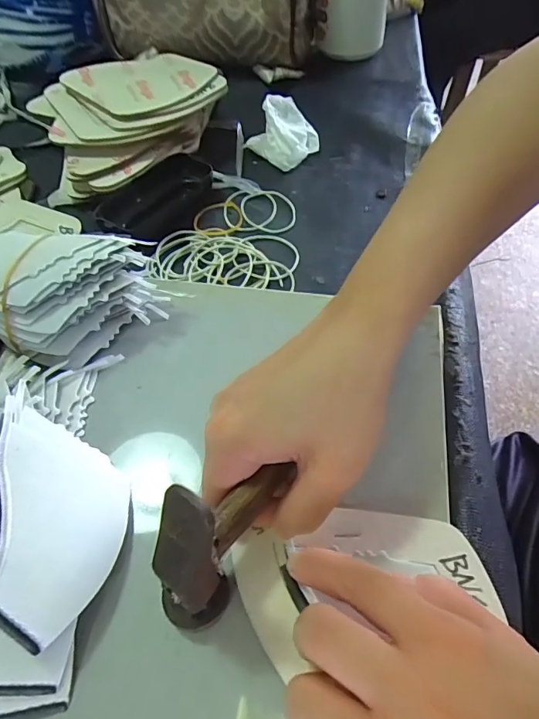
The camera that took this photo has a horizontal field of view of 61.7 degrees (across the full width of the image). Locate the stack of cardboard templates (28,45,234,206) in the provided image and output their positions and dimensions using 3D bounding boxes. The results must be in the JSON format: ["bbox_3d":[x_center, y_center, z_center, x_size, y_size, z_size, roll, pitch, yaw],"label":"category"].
[{"bbox_3d":[-0.149,-0.240,0.450,0.190,0.063,0.153,-39,62,-23],"label":"stack of cardboard templates"}]

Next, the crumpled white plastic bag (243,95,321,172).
[{"bbox_3d":[0.021,-0.234,0.460,0.065,0.036,0.078,27,60,20],"label":"crumpled white plastic bag"}]

